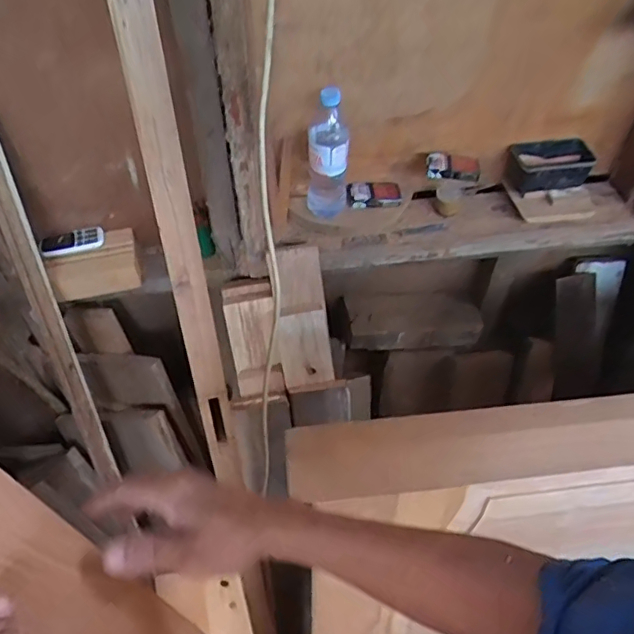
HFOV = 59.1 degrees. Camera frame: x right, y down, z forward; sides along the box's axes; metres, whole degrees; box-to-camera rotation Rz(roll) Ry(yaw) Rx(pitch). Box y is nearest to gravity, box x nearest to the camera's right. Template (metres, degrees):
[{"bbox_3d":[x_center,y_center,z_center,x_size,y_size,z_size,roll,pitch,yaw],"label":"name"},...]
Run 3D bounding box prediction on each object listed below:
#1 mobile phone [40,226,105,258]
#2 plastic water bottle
[{"bbox_3d":[-0.436,-0.135,1.000,0.109,0.019,0.042,-16,53,-12],"label":"mobile phone"},{"bbox_3d":[0.019,-0.269,0.956,0.070,0.234,0.059,0,51,0],"label":"plastic water bottle"}]

